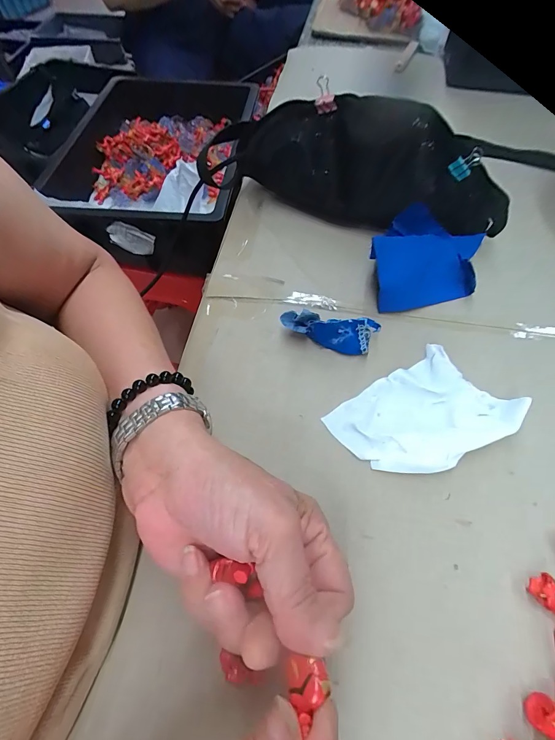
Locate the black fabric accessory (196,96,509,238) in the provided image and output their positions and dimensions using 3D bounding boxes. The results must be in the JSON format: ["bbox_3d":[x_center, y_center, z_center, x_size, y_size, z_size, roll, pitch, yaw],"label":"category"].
[{"bbox_3d":[0.078,-0.214,0.368,0.324,0.103,0.077,18,62,11],"label":"black fabric accessory"}]

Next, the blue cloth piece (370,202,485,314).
[{"bbox_3d":[0.141,-0.104,0.335,0.104,0.043,0.108,13,61,8],"label":"blue cloth piece"}]

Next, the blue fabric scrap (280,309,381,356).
[{"bbox_3d":[0.045,-0.032,0.301,0.081,0.030,0.023,3,60,3],"label":"blue fabric scrap"}]

